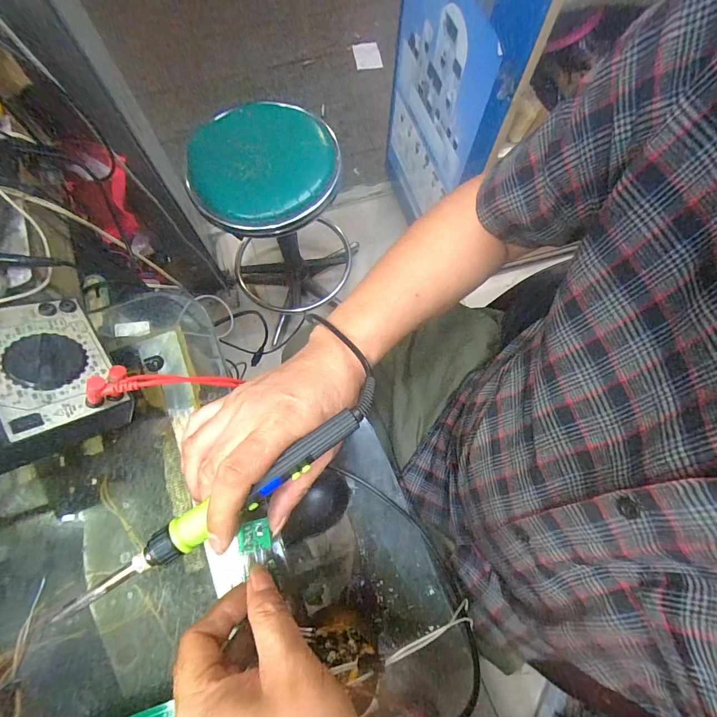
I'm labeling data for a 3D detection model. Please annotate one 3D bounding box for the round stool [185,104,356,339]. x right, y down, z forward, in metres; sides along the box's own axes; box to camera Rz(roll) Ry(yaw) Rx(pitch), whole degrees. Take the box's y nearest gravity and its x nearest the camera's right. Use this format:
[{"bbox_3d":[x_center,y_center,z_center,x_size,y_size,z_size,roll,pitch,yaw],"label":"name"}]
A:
[{"bbox_3d":[-0.170,-0.346,1.008,0.392,0.551,0.363,0,72,-1],"label":"round stool"}]

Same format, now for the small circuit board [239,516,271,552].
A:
[{"bbox_3d":[-0.075,0.127,0.270,0.021,0.005,0.020,-9,72,-4],"label":"small circuit board"}]

